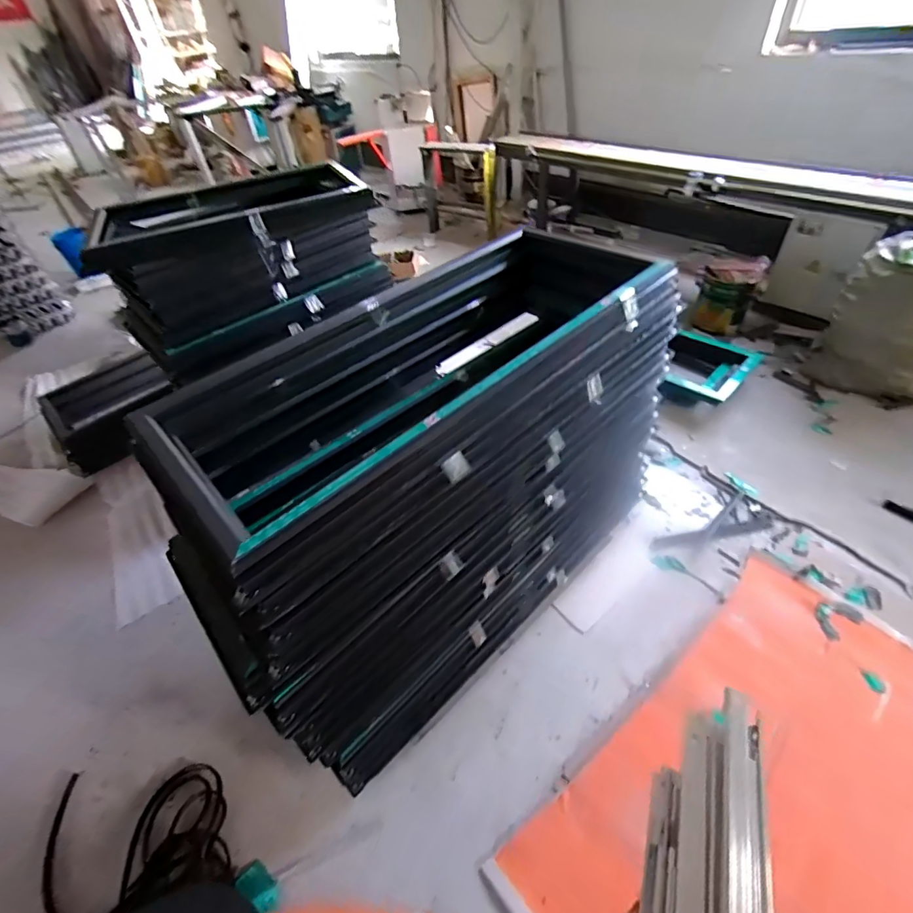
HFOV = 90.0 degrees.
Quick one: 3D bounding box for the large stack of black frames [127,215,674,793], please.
[{"bbox_3d":[-0.004,0.039,1.336,1.380,0.875,0.646,-36,52,-25],"label":"large stack of black frames"}]

